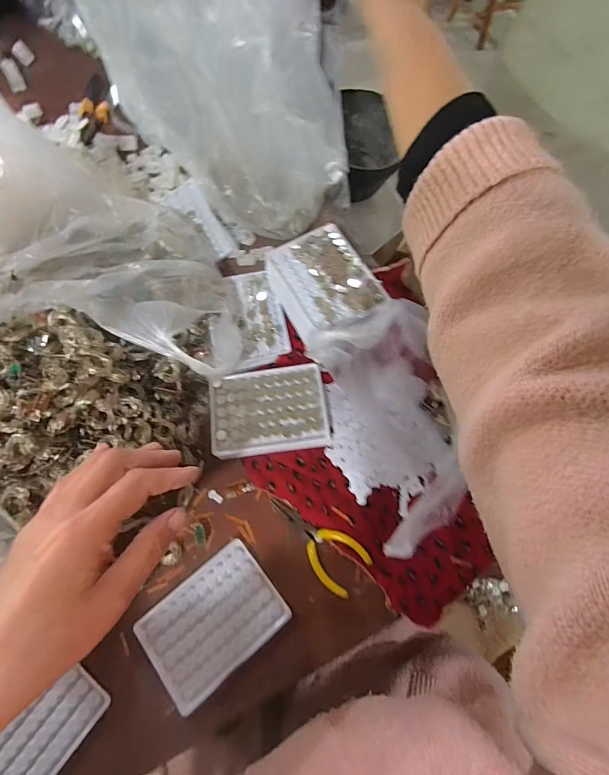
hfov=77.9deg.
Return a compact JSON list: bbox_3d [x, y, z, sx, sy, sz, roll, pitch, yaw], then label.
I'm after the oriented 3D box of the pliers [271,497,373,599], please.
[{"bbox_3d":[0.011,0.165,0.404,0.118,0.010,0.052,38,73,12],"label":"pliers"}]

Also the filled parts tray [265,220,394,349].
[{"bbox_3d":[0.019,-0.124,0.440,0.103,0.025,0.129,-26,72,-10],"label":"filled parts tray"}]

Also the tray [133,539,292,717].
[{"bbox_3d":[-0.092,0.236,0.381,0.134,0.004,0.096,-38,74,-14],"label":"tray"}]

